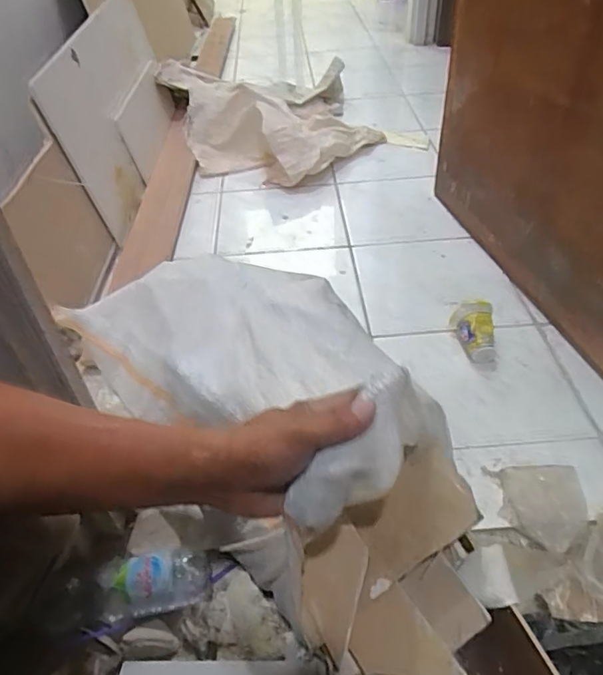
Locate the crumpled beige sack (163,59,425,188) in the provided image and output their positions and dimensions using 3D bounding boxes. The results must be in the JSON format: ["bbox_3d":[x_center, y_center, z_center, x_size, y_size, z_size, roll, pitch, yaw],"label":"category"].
[{"bbox_3d":[-0.038,-0.664,1.582,0.639,0.172,0.624,-19,46,-16],"label":"crumpled beige sack"}]

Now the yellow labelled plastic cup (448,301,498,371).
[{"bbox_3d":[0.296,-0.003,0.907,0.064,0.063,0.108,-2,44,1],"label":"yellow labelled plastic cup"}]

